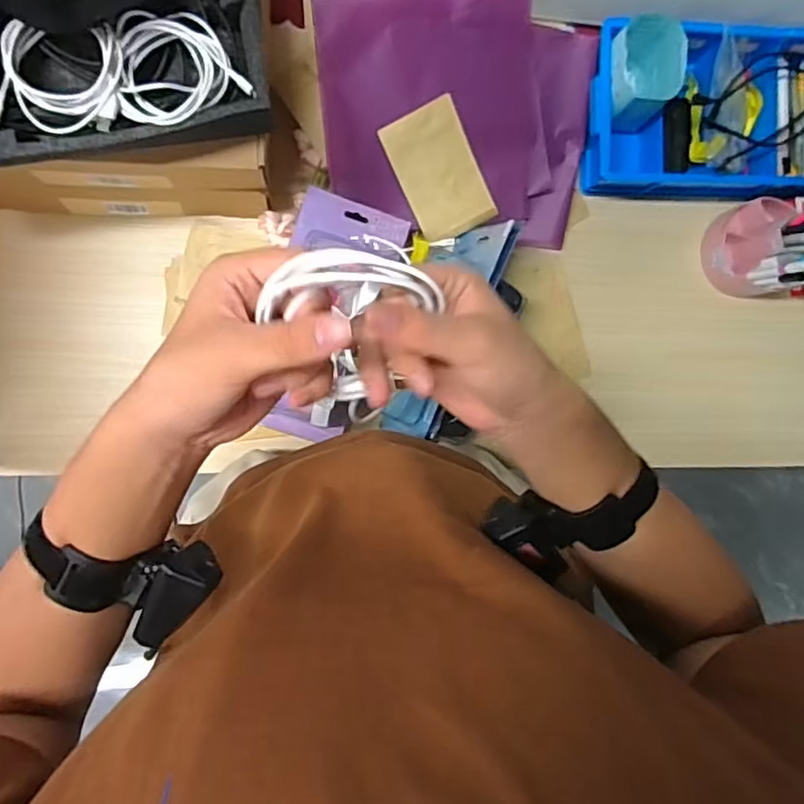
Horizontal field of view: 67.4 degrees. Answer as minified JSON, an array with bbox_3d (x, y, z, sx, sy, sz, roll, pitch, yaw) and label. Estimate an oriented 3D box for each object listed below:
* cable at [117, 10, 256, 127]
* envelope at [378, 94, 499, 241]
[{"bbox_3d":[-0.213,-0.309,0.555,0.111,0.021,0.102,-27,96,-5],"label":"cable"},{"bbox_3d":[0.048,-0.292,0.768,0.100,0.009,0.153,-24,110,9],"label":"envelope"}]

